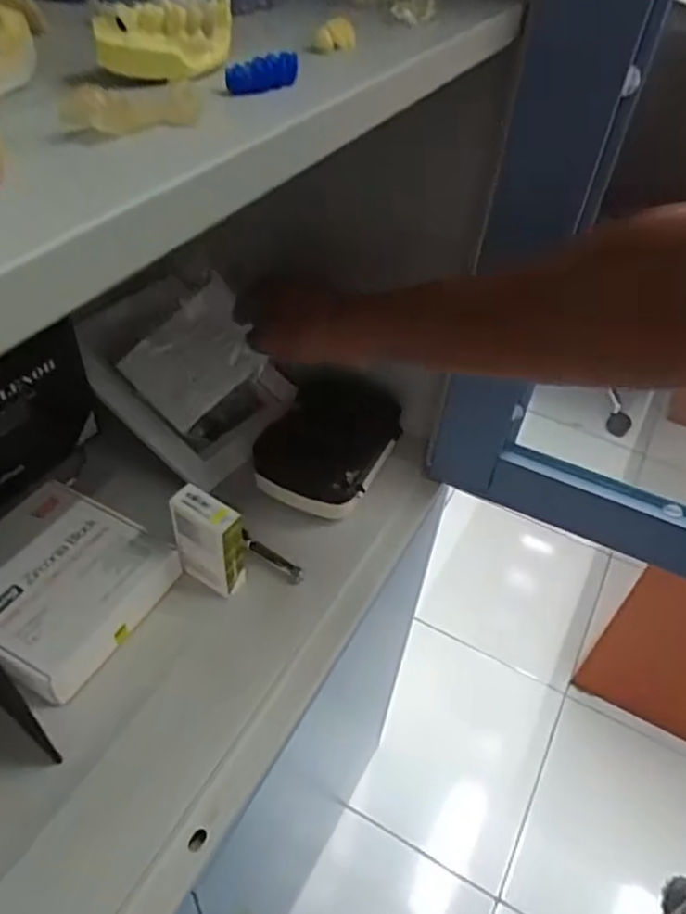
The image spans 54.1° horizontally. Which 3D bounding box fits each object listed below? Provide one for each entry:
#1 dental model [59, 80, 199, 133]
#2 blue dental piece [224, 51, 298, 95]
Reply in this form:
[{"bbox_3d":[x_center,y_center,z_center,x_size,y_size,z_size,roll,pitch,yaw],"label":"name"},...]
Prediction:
[{"bbox_3d":[-0.068,-0.114,0.218,0.046,0.013,0.009,-25,50,-29],"label":"dental model"},{"bbox_3d":[-0.029,-0.147,0.256,0.030,0.011,0.011,-26,51,-30],"label":"blue dental piece"}]

